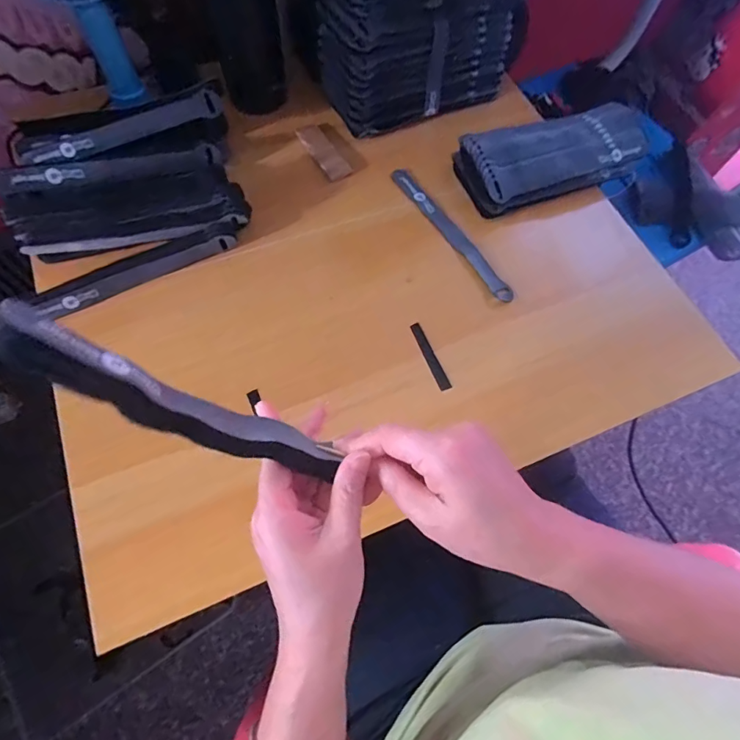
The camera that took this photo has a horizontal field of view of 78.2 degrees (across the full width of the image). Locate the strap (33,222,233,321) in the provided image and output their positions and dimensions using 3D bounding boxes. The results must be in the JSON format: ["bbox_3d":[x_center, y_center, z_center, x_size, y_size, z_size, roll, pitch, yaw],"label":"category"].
[{"bbox_3d":[-0.216,-0.096,0.432,0.180,0.024,0.030,-27,71,-13],"label":"strap"}]

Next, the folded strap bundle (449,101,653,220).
[{"bbox_3d":[0.203,-0.241,0.500,0.205,0.033,0.090,-23,70,-12],"label":"folded strap bundle"}]

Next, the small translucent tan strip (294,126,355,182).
[{"bbox_3d":[-0.052,-0.251,0.520,0.029,0.007,0.086,-28,71,-14],"label":"small translucent tan strip"}]

